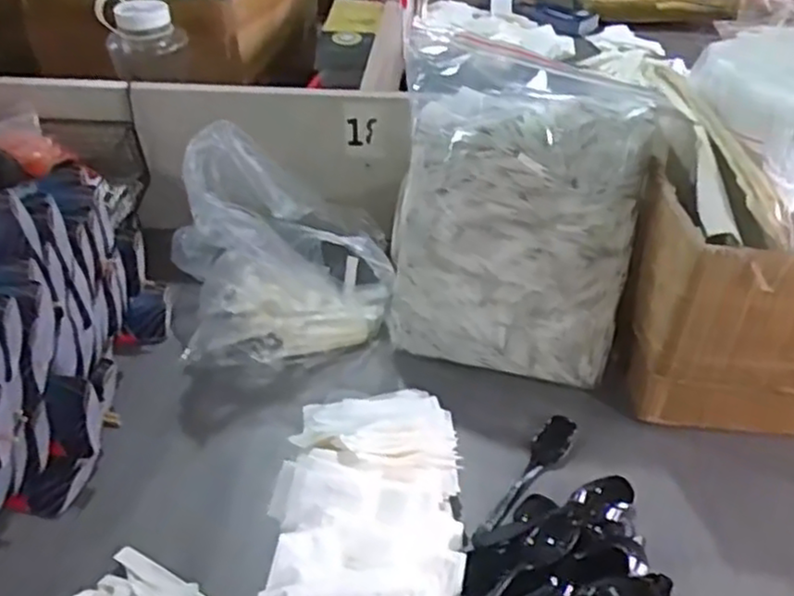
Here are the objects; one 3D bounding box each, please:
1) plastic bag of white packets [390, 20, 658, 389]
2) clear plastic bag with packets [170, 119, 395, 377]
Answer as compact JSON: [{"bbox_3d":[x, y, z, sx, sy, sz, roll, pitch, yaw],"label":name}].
[{"bbox_3d":[0.114,-0.085,0.734,0.238,0.330,0.065,8,13,11],"label":"plastic bag of white packets"},{"bbox_3d":[-0.126,-0.049,0.787,0.218,0.226,0.150,-5,39,-6],"label":"clear plastic bag with packets"}]

